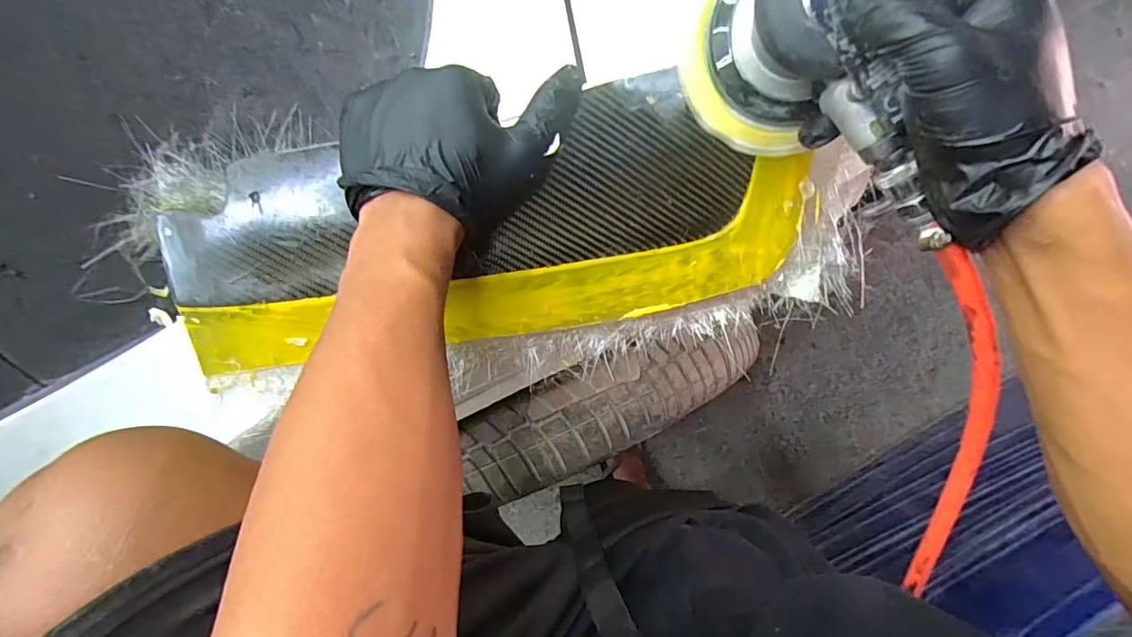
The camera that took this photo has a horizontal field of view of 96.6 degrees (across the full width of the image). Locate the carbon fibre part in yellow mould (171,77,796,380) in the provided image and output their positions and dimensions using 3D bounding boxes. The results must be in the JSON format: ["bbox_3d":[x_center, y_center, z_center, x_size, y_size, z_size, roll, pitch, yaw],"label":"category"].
[{"bbox_3d":[-0.042,-0.060,0.331,0.414,0.045,0.141,-9,85,-4],"label":"carbon fibre part in yellow mould"}]

